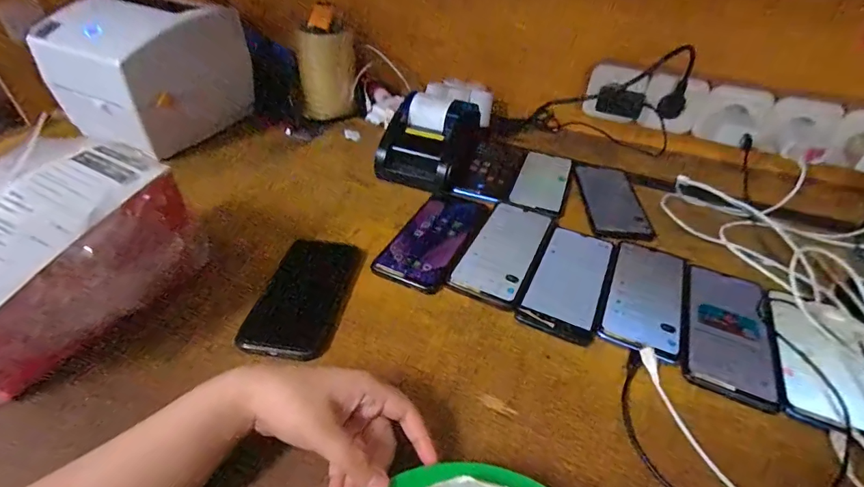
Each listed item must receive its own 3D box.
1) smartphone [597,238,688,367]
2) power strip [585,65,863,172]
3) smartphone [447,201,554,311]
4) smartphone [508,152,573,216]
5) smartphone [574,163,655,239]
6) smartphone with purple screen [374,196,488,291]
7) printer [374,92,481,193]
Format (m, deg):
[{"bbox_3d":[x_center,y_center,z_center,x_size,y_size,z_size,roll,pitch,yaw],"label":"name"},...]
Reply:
[{"bbox_3d":[0.225,0.052,0.435,0.073,0.004,0.162,20,45,19],"label":"smartphone"},{"bbox_3d":[0.534,-0.136,0.547,0.638,0.072,0.076,18,43,17],"label":"power strip"},{"bbox_3d":[0.085,0.006,0.480,0.074,0.005,0.167,20,45,19],"label":"smartphone"},{"bbox_3d":[0.159,-0.090,0.596,0.070,0.007,0.163,16,44,15],"label":"smartphone"},{"bbox_3d":[0.250,-0.060,0.573,0.080,0.007,0.170,5,42,4],"label":"smartphone"},{"bbox_3d":[0.005,-0.009,0.492,0.082,0.005,0.168,20,45,19],"label":"smartphone with purple screen"},{"bbox_3d":[-0.004,-0.151,0.597,0.125,0.077,0.137,11,41,9],"label":"printer"}]

